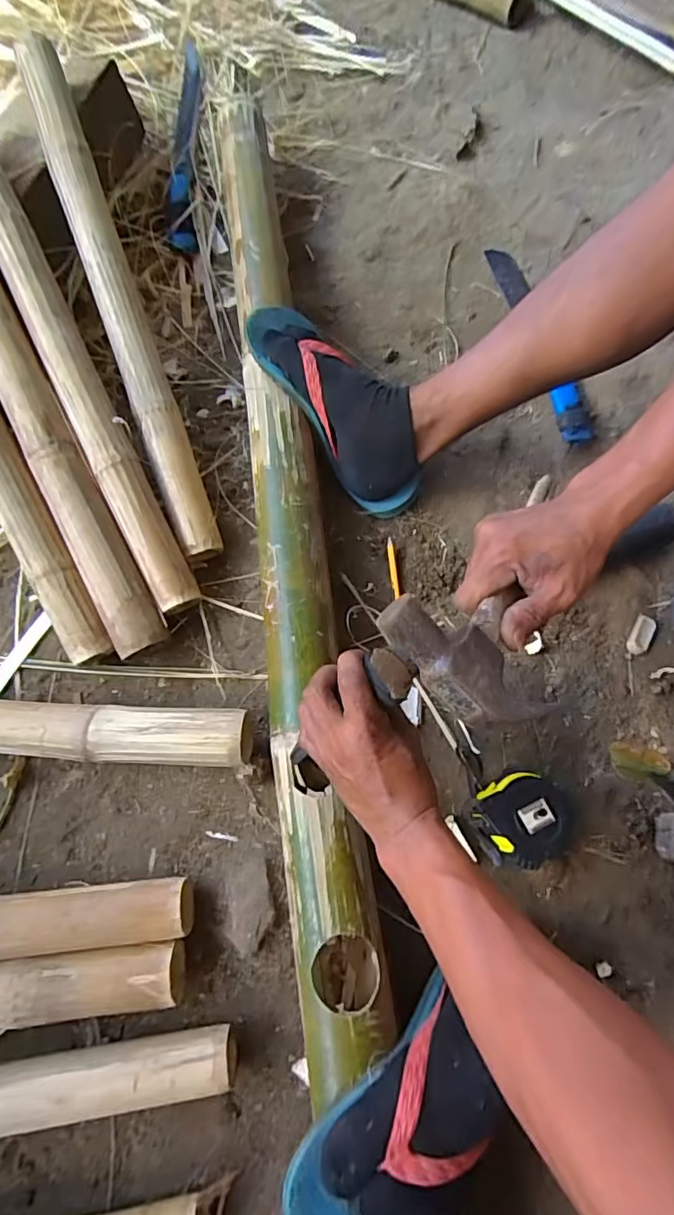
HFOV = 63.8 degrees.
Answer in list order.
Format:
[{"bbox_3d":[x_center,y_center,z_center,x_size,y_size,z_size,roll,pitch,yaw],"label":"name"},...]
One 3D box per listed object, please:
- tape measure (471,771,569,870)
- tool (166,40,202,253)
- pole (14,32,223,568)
[{"bbox_3d":[0.171,0.197,0.507,0.078,0.047,0.076,1,70,-2],"label":"tape measure"},{"bbox_3d":[-0.231,-0.703,0.827,0.043,0.051,0.406,-2,70,-3],"label":"tool"},{"bbox_3d":[-0.252,-0.358,0.619,0.053,0.050,0.638,-19,84,-9],"label":"pole"}]

